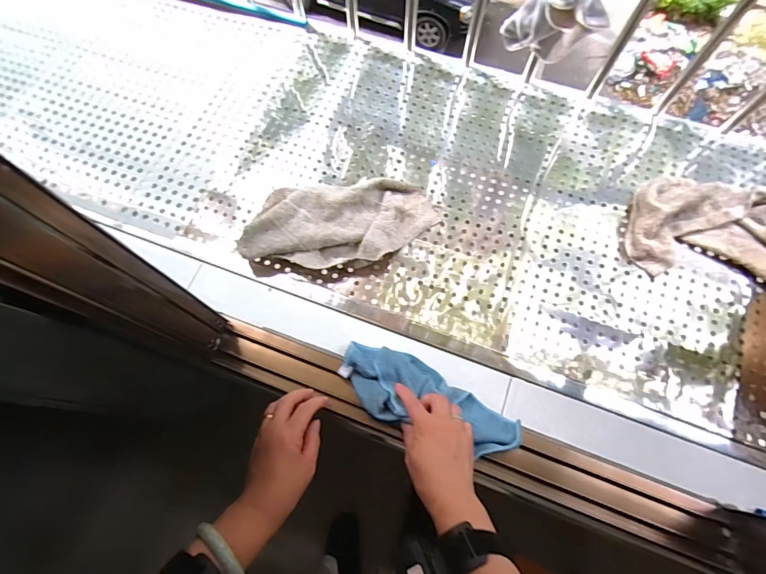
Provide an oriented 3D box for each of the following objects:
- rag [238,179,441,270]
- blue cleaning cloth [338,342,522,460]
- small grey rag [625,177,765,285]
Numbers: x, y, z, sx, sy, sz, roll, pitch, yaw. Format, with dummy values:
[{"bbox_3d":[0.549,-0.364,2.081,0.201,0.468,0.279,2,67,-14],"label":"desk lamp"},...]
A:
[{"bbox_3d":[-0.063,-0.101,0.603,0.299,0.058,0.137,-7,71,-1],"label":"rag"},{"bbox_3d":[0.057,0.144,0.510,0.234,0.051,0.088,23,73,2],"label":"blue cleaning cloth"},{"bbox_3d":[0.502,-0.083,0.586,0.250,0.060,0.162,13,72,6],"label":"small grey rag"}]

